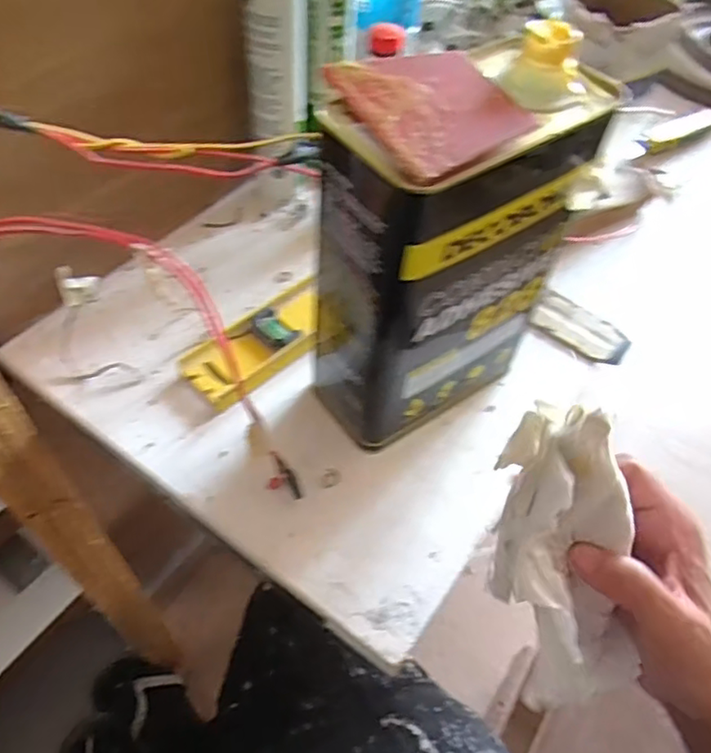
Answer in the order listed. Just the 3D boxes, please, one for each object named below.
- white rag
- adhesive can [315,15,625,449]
[{"bbox_3d":[0.101,0.099,0.317,0.075,0.164,0.052,-15,16,-14],"label":"white rag"},{"bbox_3d":[0.061,-0.084,0.425,0.168,0.242,0.101,-26,61,-21],"label":"adhesive can"}]

